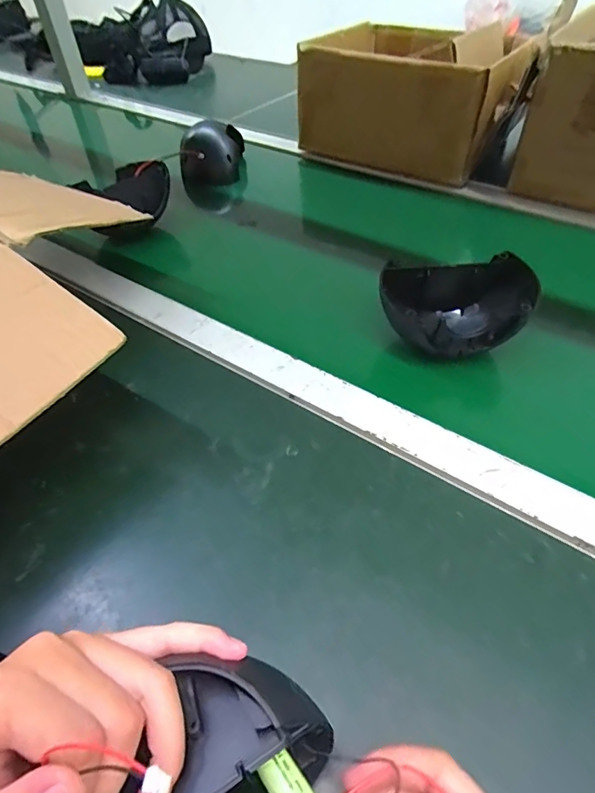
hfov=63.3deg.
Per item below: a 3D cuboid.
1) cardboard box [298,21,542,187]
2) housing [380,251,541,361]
[{"bbox_3d":[0.187,-0.479,0.750,0.303,0.170,0.249,24,53,24],"label":"cardboard box"},{"bbox_3d":[0.151,-0.077,0.446,0.141,0.069,0.080,-5,47,-1],"label":"housing"}]

